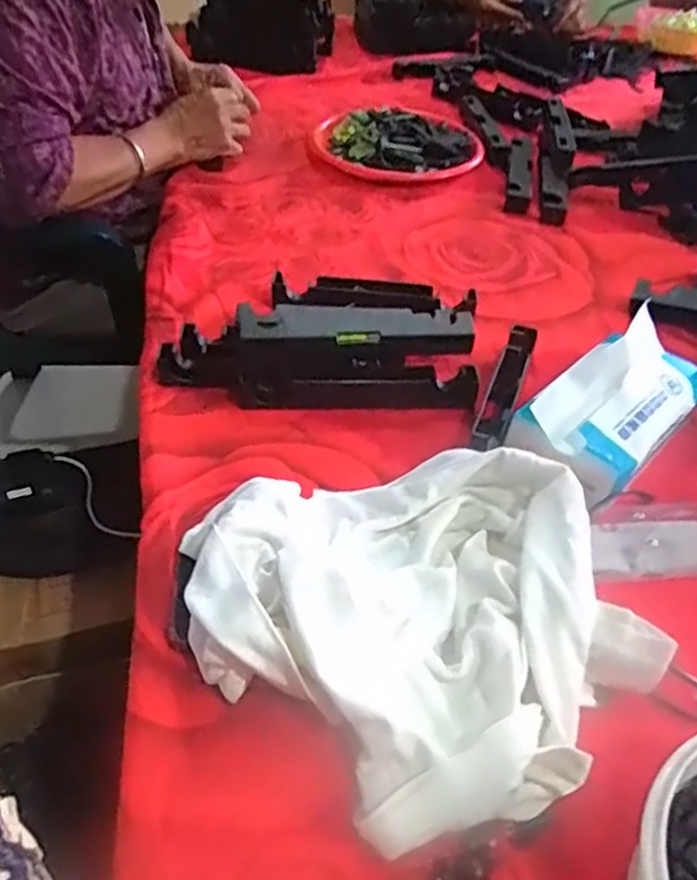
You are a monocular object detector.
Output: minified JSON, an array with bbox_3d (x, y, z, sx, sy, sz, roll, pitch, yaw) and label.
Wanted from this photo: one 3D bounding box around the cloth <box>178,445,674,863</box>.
[{"bbox_3d":[0.038,0.104,0.437,0.256,0.057,0.234,-9,45,-12],"label":"cloth"}]

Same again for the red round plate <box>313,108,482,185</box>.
[{"bbox_3d":[0.064,-0.399,0.981,0.220,0.040,0.175,-1,44,-5],"label":"red round plate"}]

